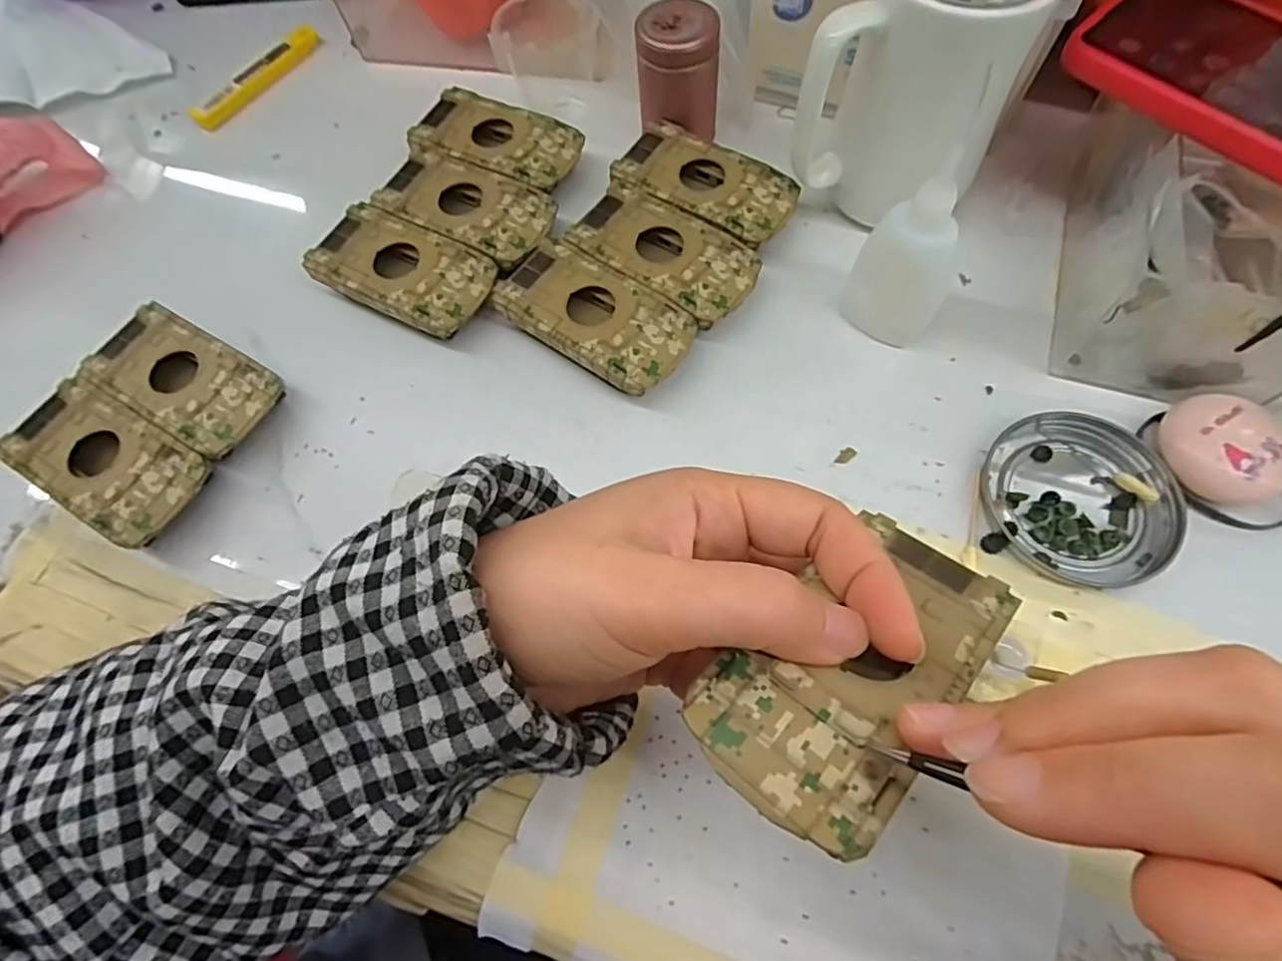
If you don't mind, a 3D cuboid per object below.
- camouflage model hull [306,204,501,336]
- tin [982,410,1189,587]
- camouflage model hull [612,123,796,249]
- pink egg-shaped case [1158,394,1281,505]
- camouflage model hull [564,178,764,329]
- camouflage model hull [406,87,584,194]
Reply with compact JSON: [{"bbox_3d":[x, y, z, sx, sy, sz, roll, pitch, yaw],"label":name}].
[{"bbox_3d":[-0.124,-0.107,0.335,0.095,0.025,0.051,25,71,13],"label":"camouflage model hull"},{"bbox_3d":[0.192,0.006,0.275,0.075,0.009,0.077,-1,67,3],"label":"tin"},{"bbox_3d":[0.036,-0.159,0.345,0.094,0.020,0.050,31,72,15],"label":"camouflage model hull"},{"bbox_3d":[0.249,-0.013,0.270,0.039,0.021,0.046,-4,67,2],"label":"pink egg-shaped case"},{"bbox_3d":[0.013,-0.115,0.328,0.094,0.021,0.051,34,73,16],"label":"camouflage model hull"},{"bbox_3d":[-0.082,-0.194,0.369,0.092,0.023,0.052,21,70,11],"label":"camouflage model hull"}]

